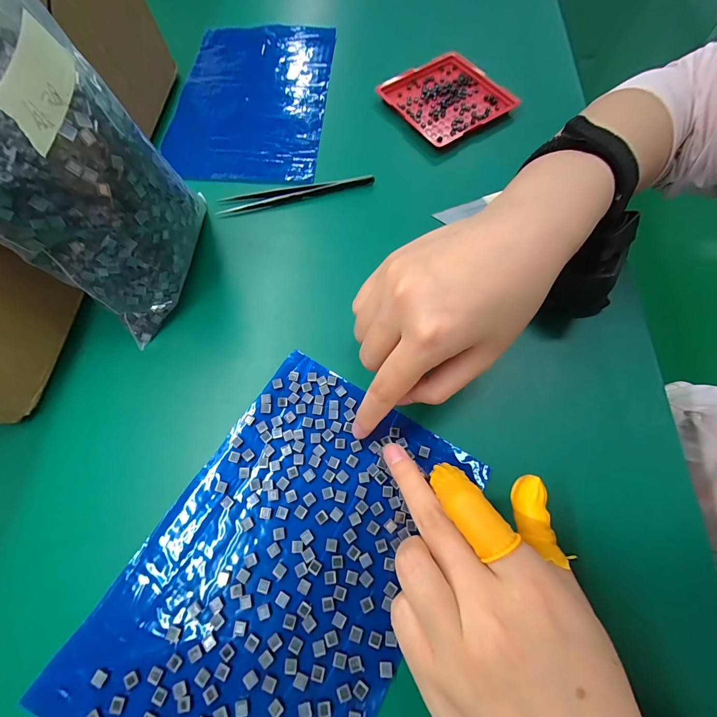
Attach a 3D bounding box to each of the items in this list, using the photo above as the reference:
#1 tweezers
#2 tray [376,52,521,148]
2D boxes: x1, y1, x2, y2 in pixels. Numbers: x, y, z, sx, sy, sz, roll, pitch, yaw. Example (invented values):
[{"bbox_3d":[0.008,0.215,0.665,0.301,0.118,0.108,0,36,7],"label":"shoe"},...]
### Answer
[{"bbox_3d":[-0.053,-0.138,0.280,0.130,0.008,0.016,-6,69,-2],"label":"tweezers"},{"bbox_3d":[0.085,-0.254,0.325,0.102,0.017,0.102,-36,73,-13],"label":"tray"}]

